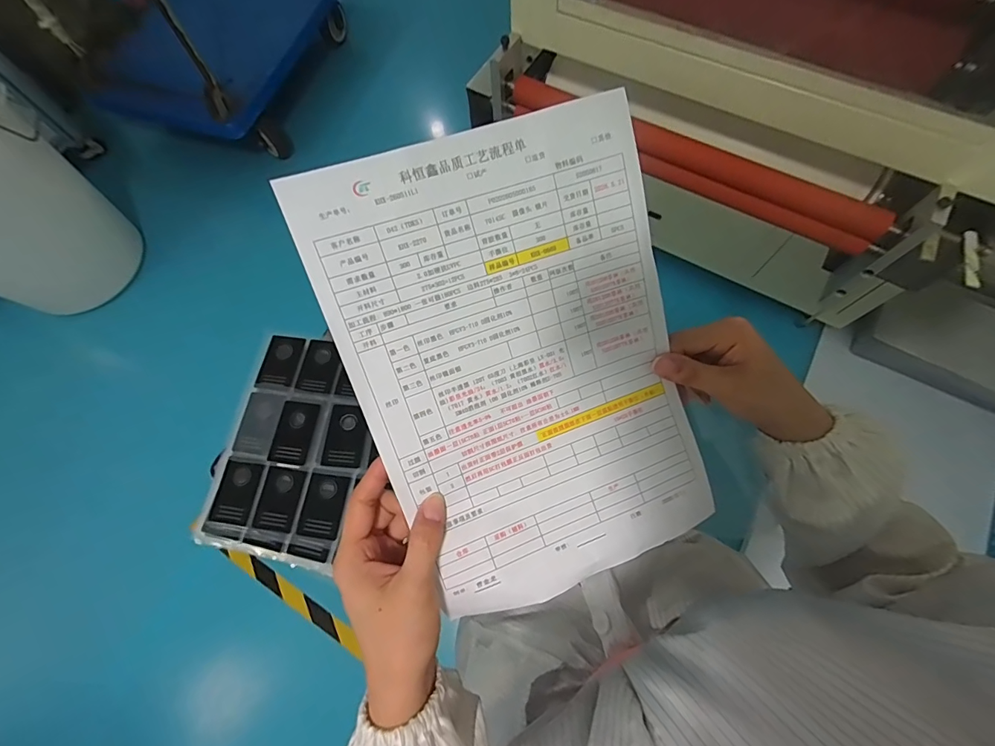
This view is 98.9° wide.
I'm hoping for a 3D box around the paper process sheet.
[{"bbox_3d":[0.019,-0.003,0.272,0.204,0.024,0.283,-20,101,-9],"label":"paper process sheet"}]

